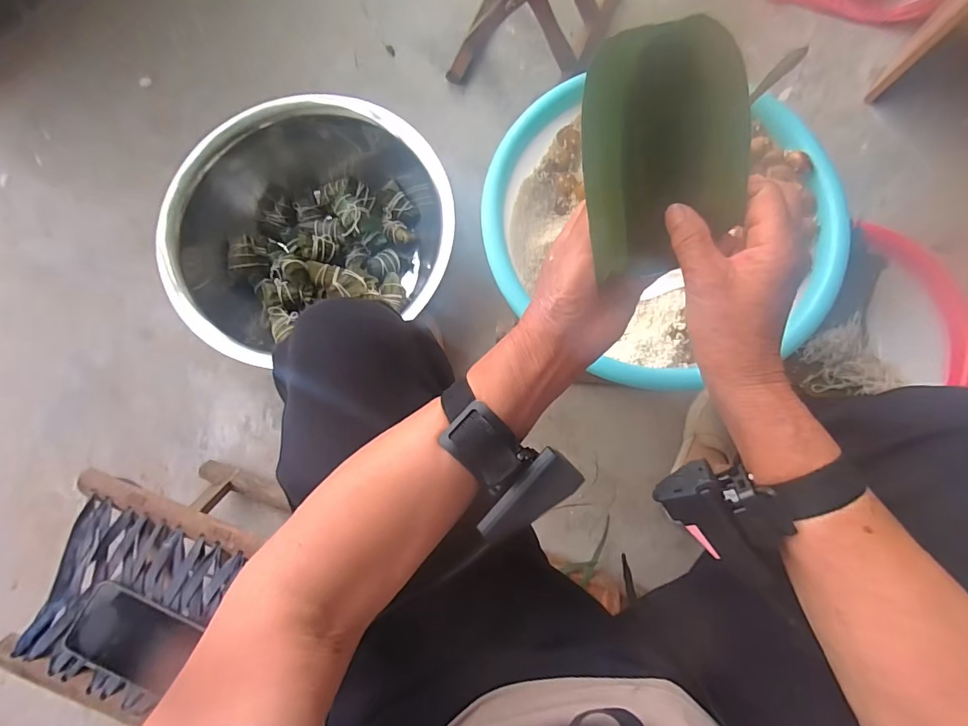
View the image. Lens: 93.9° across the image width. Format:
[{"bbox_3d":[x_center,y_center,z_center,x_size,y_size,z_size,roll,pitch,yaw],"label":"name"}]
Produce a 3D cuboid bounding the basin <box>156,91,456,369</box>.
[{"bbox_3d":[-0.285,-0.240,0.794,0.440,0.187,0.405,0,79,1],"label":"basin"}]

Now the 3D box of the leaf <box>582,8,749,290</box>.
[{"bbox_3d":[0.105,-0.117,0.271,0.088,0.031,0.138,-9,122,5],"label":"leaf"}]

